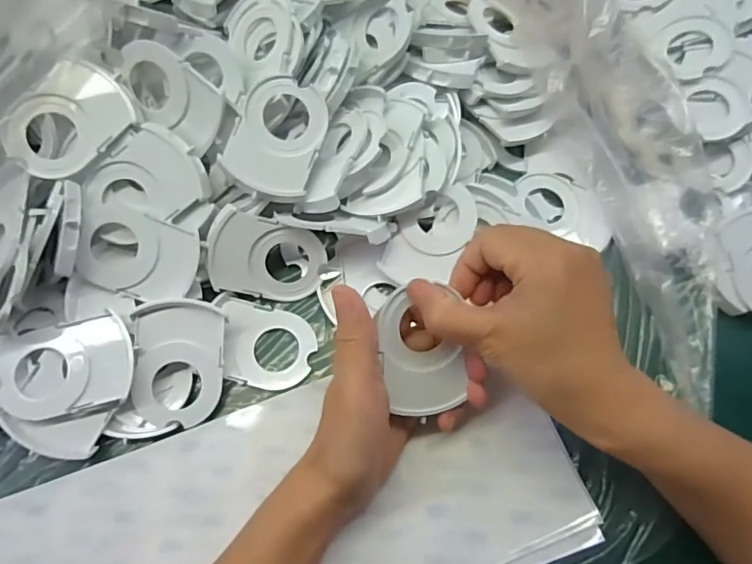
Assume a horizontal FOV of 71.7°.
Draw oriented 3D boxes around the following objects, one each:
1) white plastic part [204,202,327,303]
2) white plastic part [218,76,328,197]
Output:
[{"bbox_3d":[-0.074,-0.015,0.353,0.076,0.005,0.055,17,104,-15],"label":"white plastic part"},{"bbox_3d":[-0.064,-0.095,0.337,0.055,0.004,0.073,18,87,-13],"label":"white plastic part"}]

